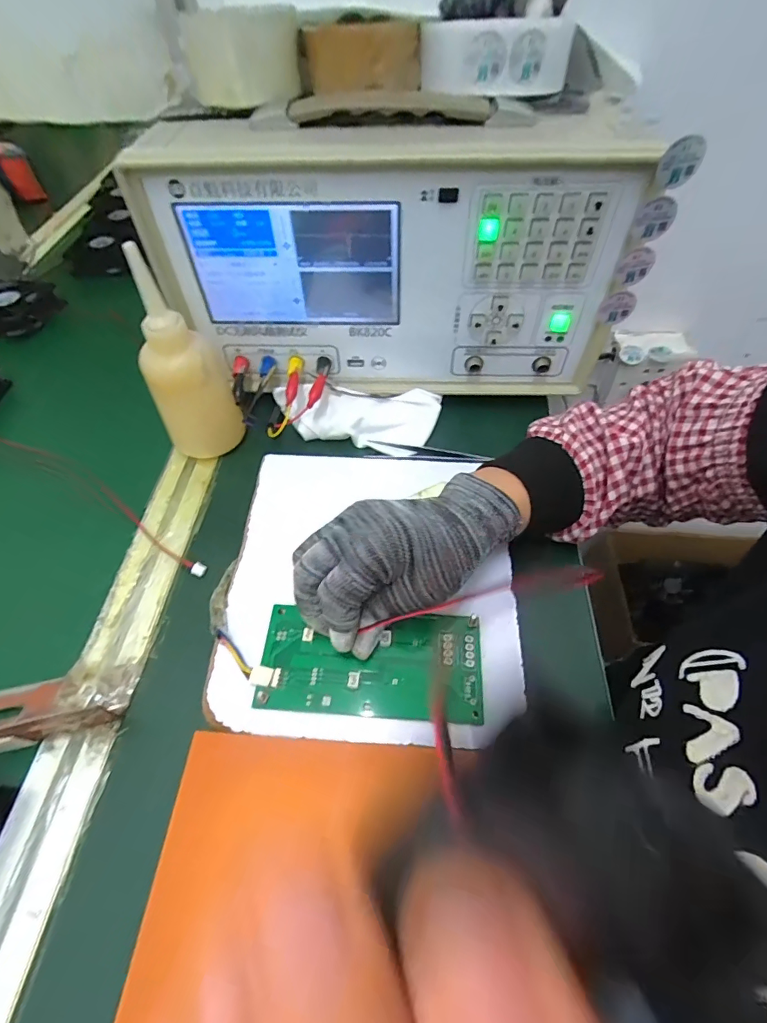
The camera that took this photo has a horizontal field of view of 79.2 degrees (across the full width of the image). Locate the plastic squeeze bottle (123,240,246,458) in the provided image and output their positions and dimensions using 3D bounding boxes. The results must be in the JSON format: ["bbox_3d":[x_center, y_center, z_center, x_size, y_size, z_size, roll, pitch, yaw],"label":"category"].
[{"bbox_3d":[-0.160,-0.116,0.367,0.061,0.147,0.069,-26,59,-17],"label":"plastic squeeze bottle"}]

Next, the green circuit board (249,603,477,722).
[{"bbox_3d":[-0.008,0.092,0.286,0.134,0.008,0.064,1,55,0],"label":"green circuit board"}]

